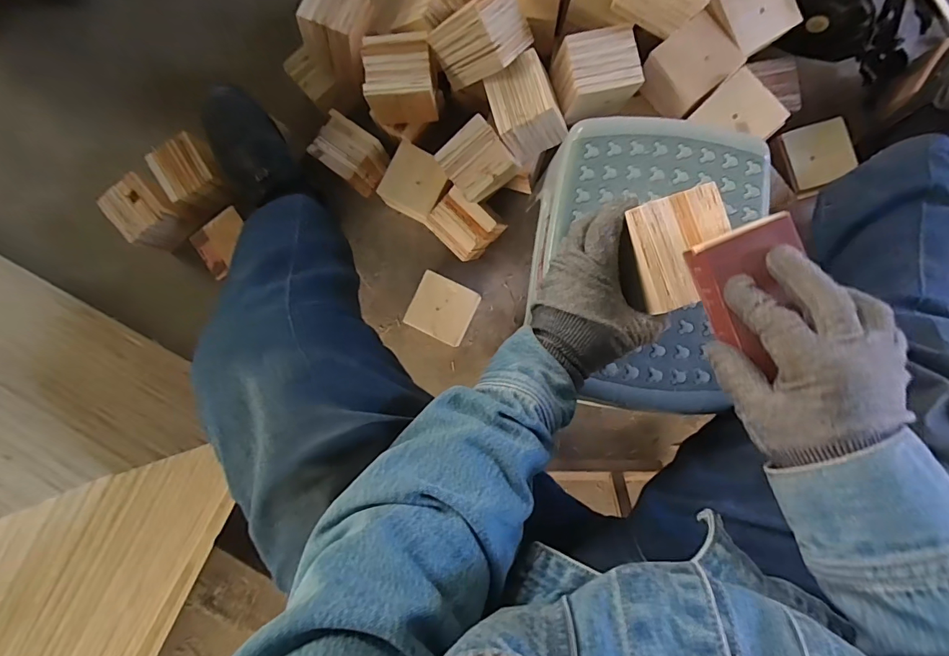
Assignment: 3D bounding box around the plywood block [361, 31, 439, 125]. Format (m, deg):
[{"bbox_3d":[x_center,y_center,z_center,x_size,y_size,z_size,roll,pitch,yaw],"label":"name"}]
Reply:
[{"bbox_3d":[-0.108,-0.375,0.680,0.100,0.095,0.089,1,90,4],"label":"plywood block"}]

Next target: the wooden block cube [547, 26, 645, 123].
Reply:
[{"bbox_3d":[0.173,-0.354,0.627,0.102,0.067,0.091,-15,89,3],"label":"wooden block cube"}]

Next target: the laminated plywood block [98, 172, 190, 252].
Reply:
[{"bbox_3d":[-0.629,-0.217,0.855,0.125,0.078,0.097,44,92,3],"label":"laminated plywood block"}]

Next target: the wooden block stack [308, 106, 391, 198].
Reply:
[{"bbox_3d":[-0.210,-0.296,0.764,0.104,0.069,0.085,37,92,3],"label":"wooden block stack"}]

